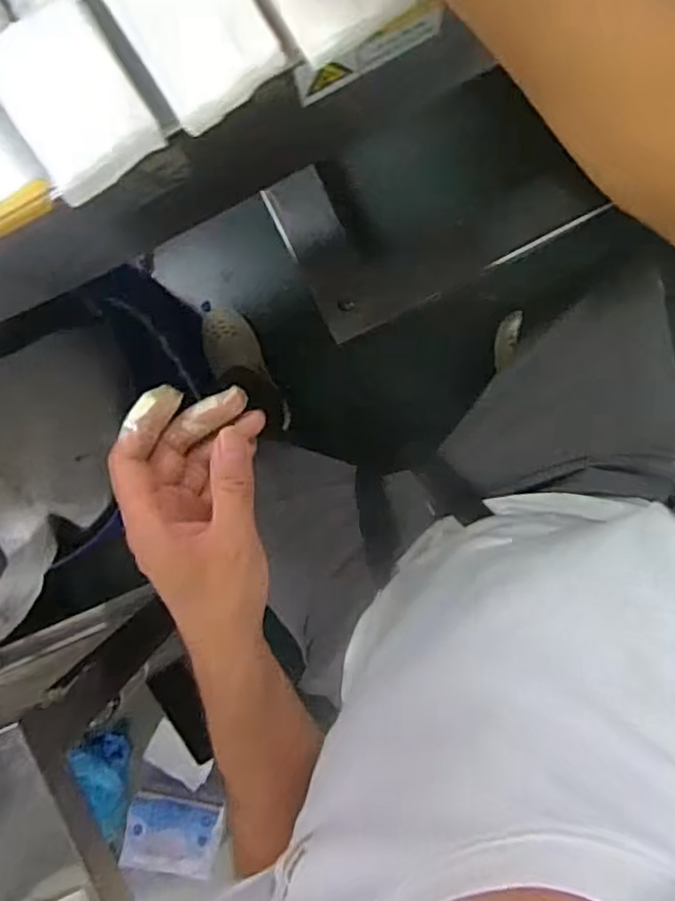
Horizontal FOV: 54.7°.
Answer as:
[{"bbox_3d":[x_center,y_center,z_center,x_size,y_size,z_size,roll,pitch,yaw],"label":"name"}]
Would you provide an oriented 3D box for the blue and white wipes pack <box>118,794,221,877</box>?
[{"bbox_3d":[-0.249,0.583,0.987,0.135,0.101,0.025,11,128,-10],"label":"blue and white wipes pack"}]

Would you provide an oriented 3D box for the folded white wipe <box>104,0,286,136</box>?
[{"bbox_3d":[-0.086,-0.253,0.386,0.073,0.019,0.098,-32,92,5],"label":"folded white wipe"}]

